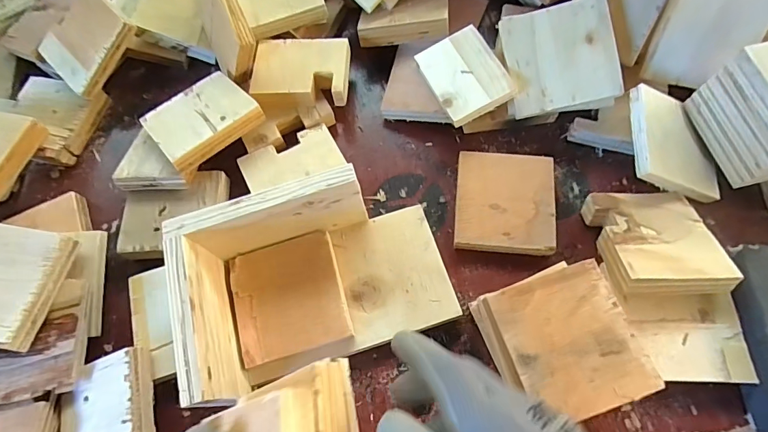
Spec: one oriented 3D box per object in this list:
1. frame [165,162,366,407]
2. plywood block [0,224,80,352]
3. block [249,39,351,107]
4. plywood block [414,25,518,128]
[{"bbox_3d":[-0.073,0.053,0.315,0.139,0.076,0.132,-14,68,-4],"label":"frame"},{"bbox_3d":[-0.303,0.054,0.338,0.080,0.024,0.090,10,68,6],"label":"plywood block"},{"bbox_3d":[-0.081,-0.141,0.419,0.093,0.027,0.070,-3,68,1],"label":"block"},{"bbox_3d":[0.075,-0.133,0.396,0.064,0.006,0.091,-27,66,6],"label":"plywood block"}]

